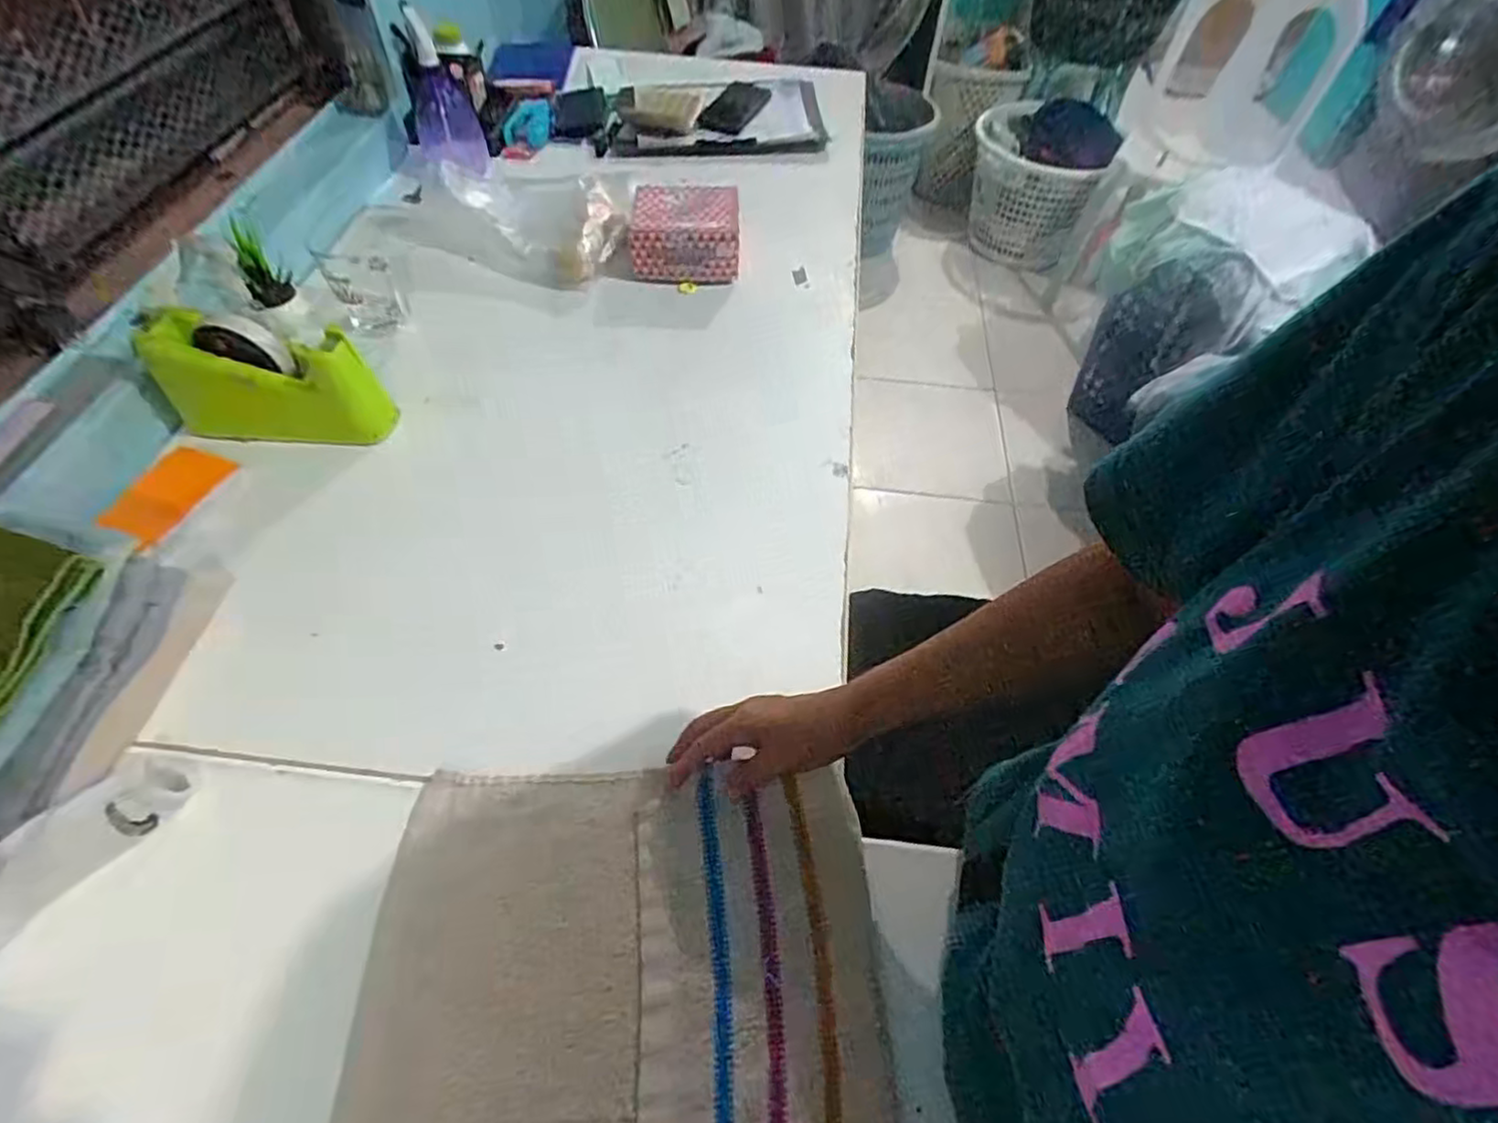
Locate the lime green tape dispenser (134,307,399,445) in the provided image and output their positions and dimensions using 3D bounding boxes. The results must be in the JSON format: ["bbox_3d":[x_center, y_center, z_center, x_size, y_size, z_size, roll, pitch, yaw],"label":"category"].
[{"bbox_3d":[-0.457,-0.172,0.656,0.203,0.110,0.068,7,54,-13],"label":"lime green tape dispenser"}]

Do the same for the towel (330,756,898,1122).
[{"bbox_3d":[-0.078,0.265,0.435,0.321,0.027,0.259,0,55,-3],"label":"towel"}]

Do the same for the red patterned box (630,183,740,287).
[{"bbox_3d":[-0.082,-0.415,0.880,0.130,0.078,0.122,-1,55,-4],"label":"red patterned box"}]

